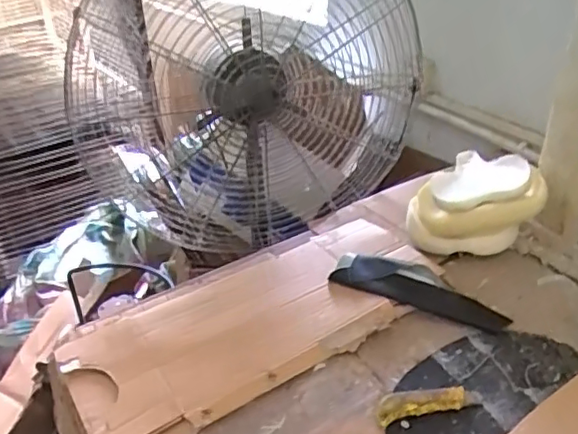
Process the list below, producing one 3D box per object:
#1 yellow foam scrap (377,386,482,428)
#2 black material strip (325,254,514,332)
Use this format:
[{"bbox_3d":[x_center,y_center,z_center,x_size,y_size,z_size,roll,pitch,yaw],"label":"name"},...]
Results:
[{"bbox_3d":[0.186,0.247,0.807,0.147,0.025,0.039,-11,33,-10],"label":"yellow foam scrap"},{"bbox_3d":[0.211,0.115,0.976,0.278,0.027,0.073,19,65,16],"label":"black material strip"}]

